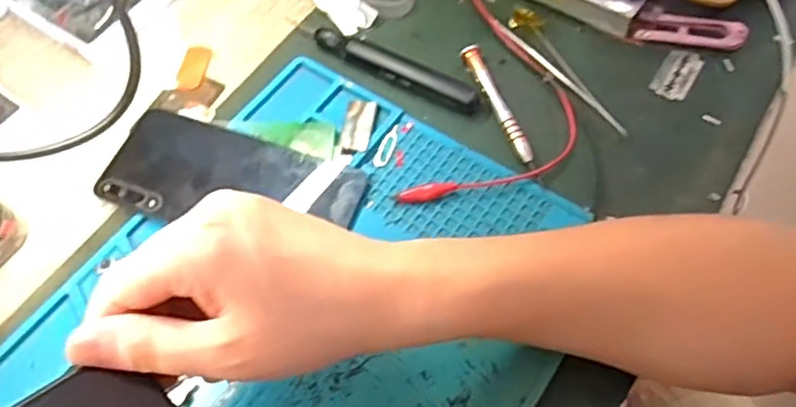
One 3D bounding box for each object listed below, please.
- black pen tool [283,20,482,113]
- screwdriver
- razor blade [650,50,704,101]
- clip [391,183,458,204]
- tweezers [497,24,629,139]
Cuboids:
[{"bbox_3d":[-0.012,-0.095,0.426,0.145,0.013,0.018,27,64,16],"label":"black pen tool"},{"bbox_3d":[0.067,-0.059,0.404,0.011,0.012,0.107,-19,61,-9],"label":"screwdriver"},{"bbox_3d":[0.186,-0.086,0.423,0.023,0.004,0.043,30,65,18],"label":"razor blade"},{"bbox_3d":[0.017,-0.006,0.380,0.038,0.008,0.009,-14,60,-6],"label":"clip"},{"bbox_3d":[0.109,-0.086,0.419,0.020,0.004,0.118,-28,63,-14],"label":"tweezers"}]

